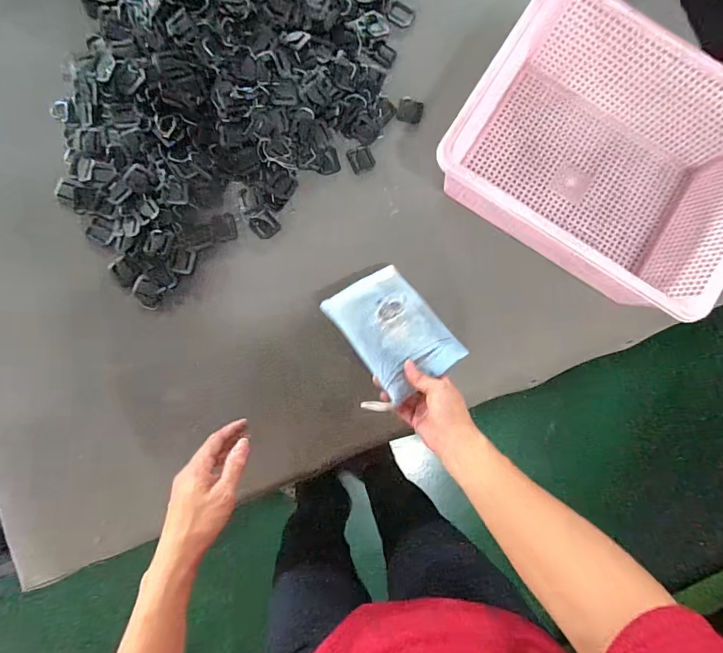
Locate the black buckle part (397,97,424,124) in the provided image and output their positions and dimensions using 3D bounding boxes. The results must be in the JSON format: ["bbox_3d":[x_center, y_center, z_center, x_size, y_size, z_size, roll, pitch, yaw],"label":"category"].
[{"bbox_3d":[0.073,-0.326,0.624,0.038,0.005,0.039,0,88,-4],"label":"black buckle part"}]

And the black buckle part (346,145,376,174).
[{"bbox_3d":[0.000,-0.249,0.615,0.037,0.004,0.036,-25,83,-6],"label":"black buckle part"}]

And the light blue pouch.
[{"bbox_3d":[0.041,0.000,0.527,0.114,0.014,0.161,-32,69,-17],"label":"light blue pouch"}]

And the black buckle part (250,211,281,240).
[{"bbox_3d":[-0.138,-0.144,0.591,0.034,0.004,0.036,-42,85,-8],"label":"black buckle part"}]

